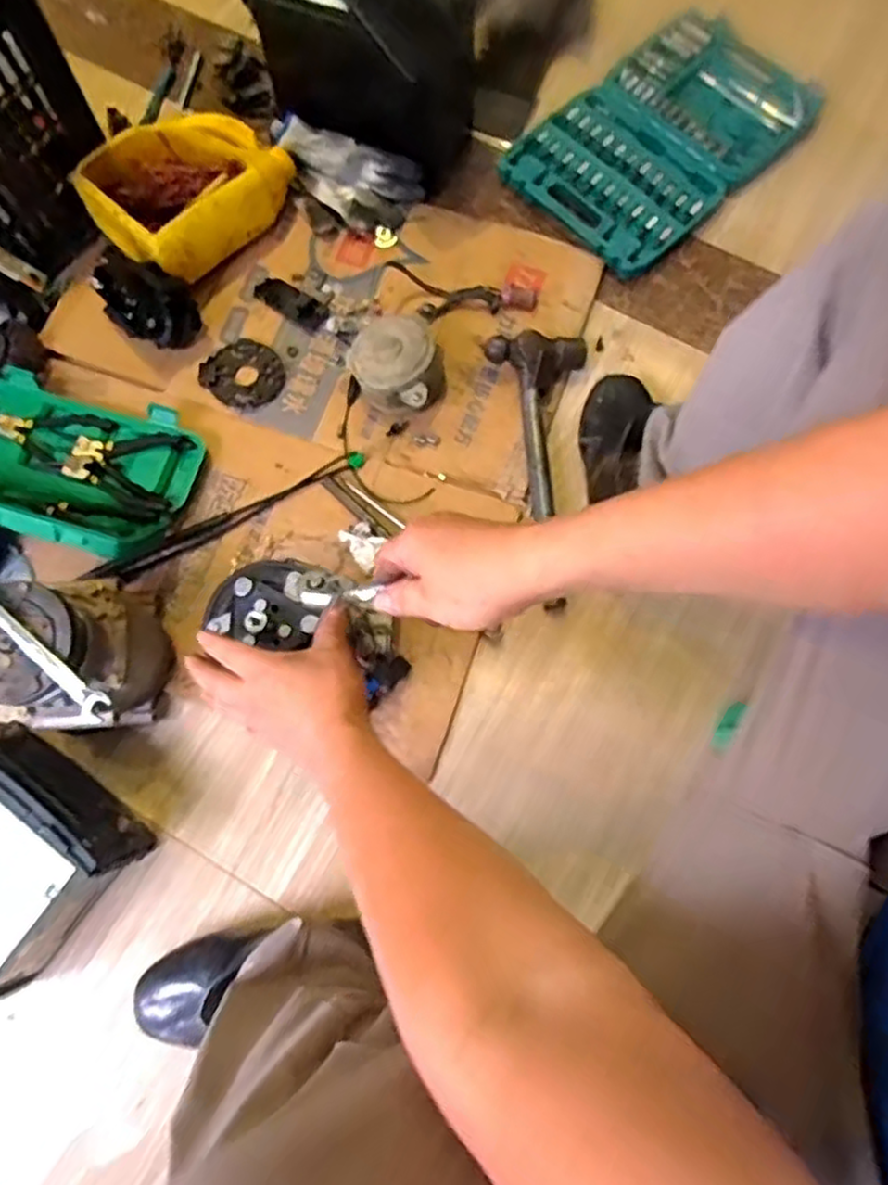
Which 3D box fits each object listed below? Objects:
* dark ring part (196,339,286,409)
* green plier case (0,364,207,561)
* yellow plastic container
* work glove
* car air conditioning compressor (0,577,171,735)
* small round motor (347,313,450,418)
[{"bbox_3d":[-0.244,-0.269,0.893,0.091,0.010,0.087,35,77,9],"label":"dark ring part"},{"bbox_3d":[-0.444,-0.152,0.812,0.297,0.097,0.194,14,75,4],"label":"green plier case"},{"bbox_3d":[-0.315,-0.504,0.913,0.188,0.094,0.218,42,79,11],"label":"yellow plastic container"},{"bbox_3d":[-0.130,-0.530,0.941,0.187,0.058,0.109,20,75,6],"label":"work glove"},{"bbox_3d":[-0.356,0.061,0.721,0.129,0.209,0.144,-26,76,-7],"label":"car air conditioning compressor"},{"bbox_3d":[-0.053,-0.266,0.860,0.104,0.072,0.098,0,74,0],"label":"small round motor"}]

